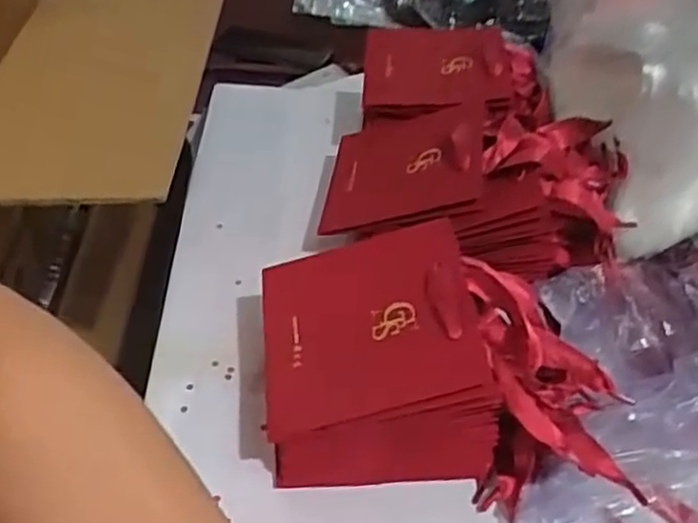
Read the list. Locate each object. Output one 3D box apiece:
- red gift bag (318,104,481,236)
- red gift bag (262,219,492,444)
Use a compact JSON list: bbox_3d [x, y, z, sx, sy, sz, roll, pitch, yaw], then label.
[{"bbox_3d":[0.043,-0.079,0.631,0.141,0.017,0.126,-14,44,24],"label":"red gift bag"},{"bbox_3d":[0.010,0.039,0.480,0.138,0.013,0.138,-17,46,9],"label":"red gift bag"}]

